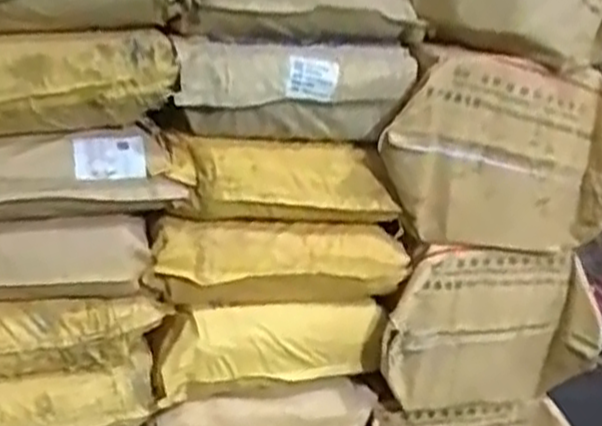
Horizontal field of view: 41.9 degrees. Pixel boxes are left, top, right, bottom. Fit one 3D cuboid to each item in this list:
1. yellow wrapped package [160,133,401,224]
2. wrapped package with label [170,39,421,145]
[{"bbox_3d":[-0.032,-0.046,1.300,0.369,0.134,0.111,2,19,-15],"label":"yellow wrapped package"},{"bbox_3d":[-0.012,-0.199,1.278,0.374,0.156,0.115,1,19,-17],"label":"wrapped package with label"}]

